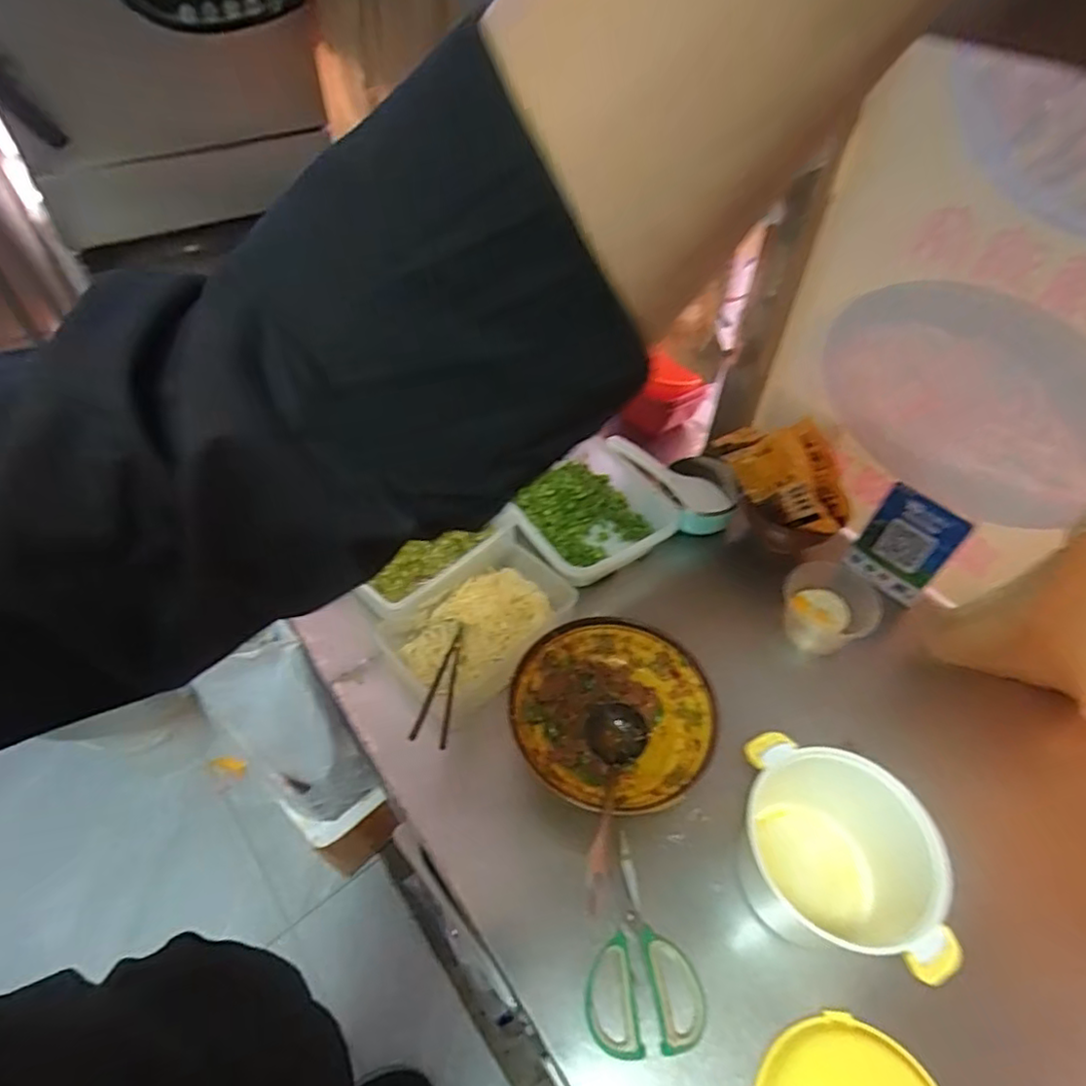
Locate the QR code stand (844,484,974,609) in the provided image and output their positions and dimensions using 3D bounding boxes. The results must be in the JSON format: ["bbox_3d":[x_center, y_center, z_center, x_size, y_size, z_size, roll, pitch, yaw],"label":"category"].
[{"bbox_3d":[0.498,0.005,0.869,0.106,0.142,0.011,39,41,24],"label":"QR code stand"}]

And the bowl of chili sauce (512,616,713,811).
[{"bbox_3d":[0.081,0.193,0.709,0.212,0.080,0.215,1,50,-1],"label":"bowl of chili sauce"}]

